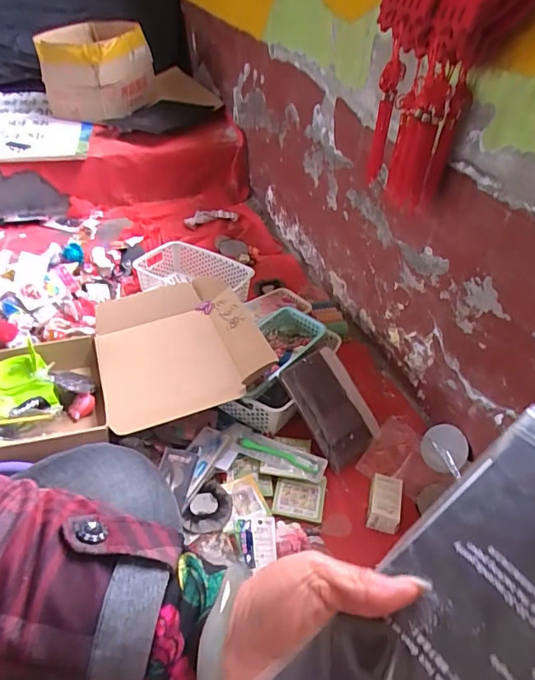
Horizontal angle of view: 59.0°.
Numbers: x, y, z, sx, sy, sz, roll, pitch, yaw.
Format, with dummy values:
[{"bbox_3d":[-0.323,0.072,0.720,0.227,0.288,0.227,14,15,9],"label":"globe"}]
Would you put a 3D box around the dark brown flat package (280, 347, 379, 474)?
[{"bbox_3d":[0.135,0.132,0.952,0.158,0.032,0.219,-25,80,-42],"label":"dark brown flat package"}]

